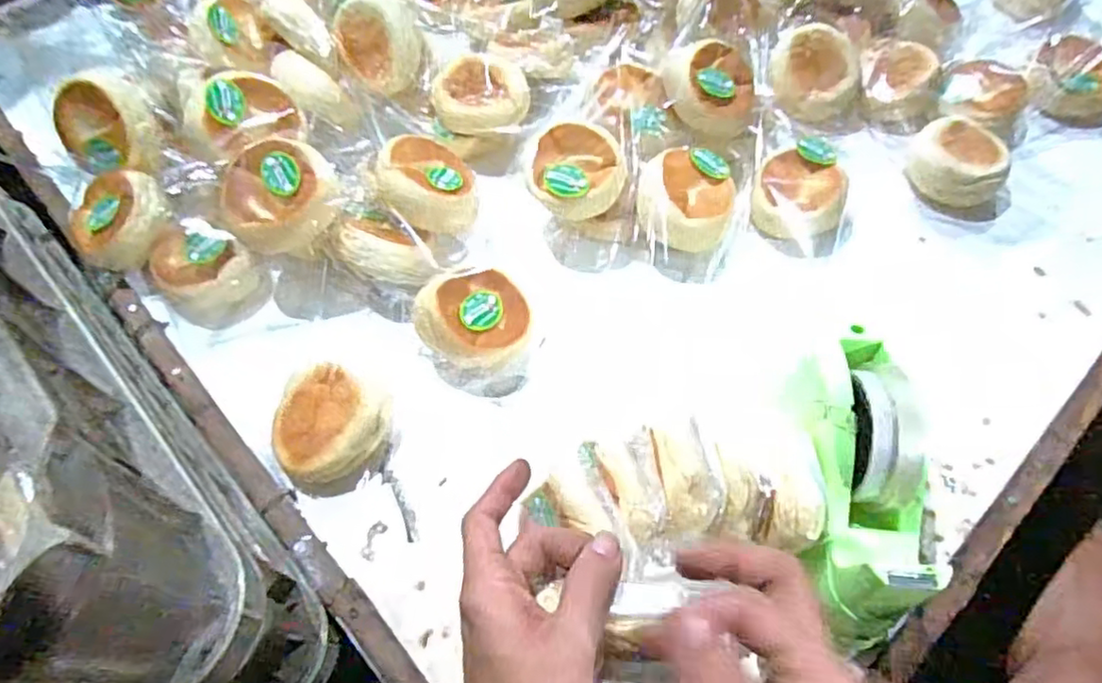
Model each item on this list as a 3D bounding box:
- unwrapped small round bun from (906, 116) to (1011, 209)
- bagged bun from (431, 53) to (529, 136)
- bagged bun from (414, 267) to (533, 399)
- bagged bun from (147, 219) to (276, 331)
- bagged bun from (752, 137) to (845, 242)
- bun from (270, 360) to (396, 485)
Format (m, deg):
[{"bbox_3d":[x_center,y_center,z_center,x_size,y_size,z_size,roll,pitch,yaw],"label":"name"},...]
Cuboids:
[{"bbox_3d":[0.393,-0.175,0.627,0.090,0.046,0.071,37,67,21],"label":"unwrapped small round bun"},{"bbox_3d":[-0.071,-0.245,0.652,0.093,0.045,0.083,-11,81,-1],"label":"bagged bun"},{"bbox_3d":[-0.062,-0.012,0.530,0.091,0.063,0.091,4,59,5],"label":"bagged bun"},{"bbox_3d":[-0.301,-0.064,0.561,0.079,0.048,0.096,-39,66,-19],"label":"bagged bun"},{"bbox_3d":[0.233,-0.139,0.609,0.082,0.044,0.100,16,61,11],"label":"bagged bun"},{"bbox_3d":[-0.168,0.061,0.494,0.086,0.044,0.082,-1,59,1],"label":"bun"}]

